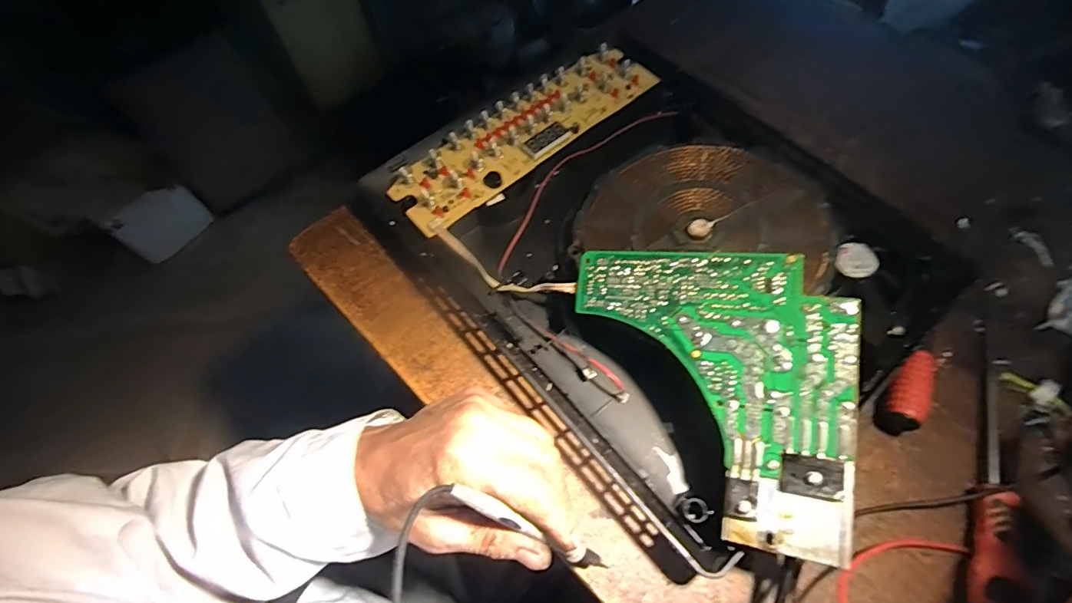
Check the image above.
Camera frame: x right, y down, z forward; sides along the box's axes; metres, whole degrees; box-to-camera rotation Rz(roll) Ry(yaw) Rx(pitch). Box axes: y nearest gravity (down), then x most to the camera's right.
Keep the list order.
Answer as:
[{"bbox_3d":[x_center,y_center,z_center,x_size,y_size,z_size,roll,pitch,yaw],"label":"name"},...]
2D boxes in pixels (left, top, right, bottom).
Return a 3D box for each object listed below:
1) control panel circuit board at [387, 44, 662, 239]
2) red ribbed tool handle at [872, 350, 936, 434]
[{"bbox_3d":[-0.009,-0.152,0.420,0.254,0.016,0.071,-39,67,-17],"label":"control panel circuit board"},{"bbox_3d":[0.255,0.062,0.330,0.027,0.026,0.056,30,66,17],"label":"red ribbed tool handle"}]

